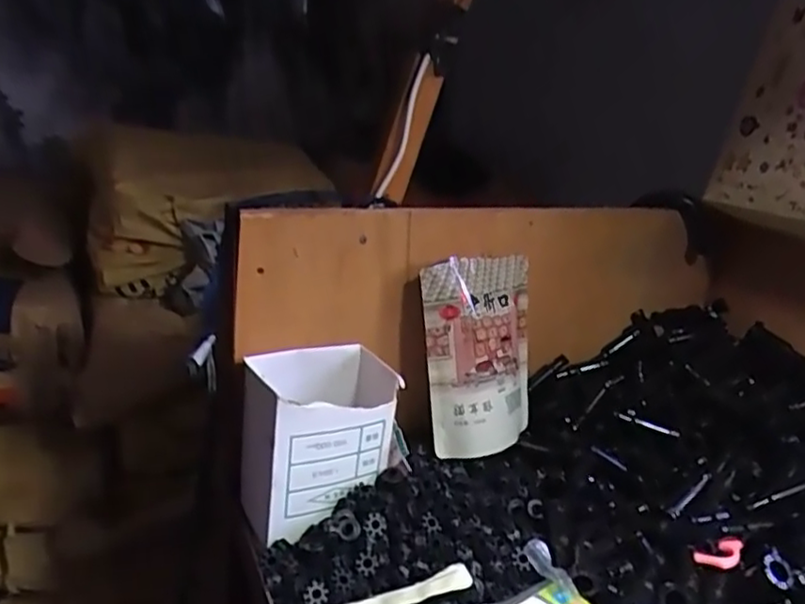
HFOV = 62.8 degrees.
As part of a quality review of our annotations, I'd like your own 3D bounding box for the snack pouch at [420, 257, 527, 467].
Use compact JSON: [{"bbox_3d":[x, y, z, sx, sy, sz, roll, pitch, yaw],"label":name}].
[{"bbox_3d":[0.086,0.050,0.655,0.137,0.187,0.031,-11,7,-33],"label":"snack pouch"}]

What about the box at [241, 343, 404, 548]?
[{"bbox_3d":[-0.070,0.119,0.600,0.134,0.131,0.083,-7,23,-32],"label":"box"}]

